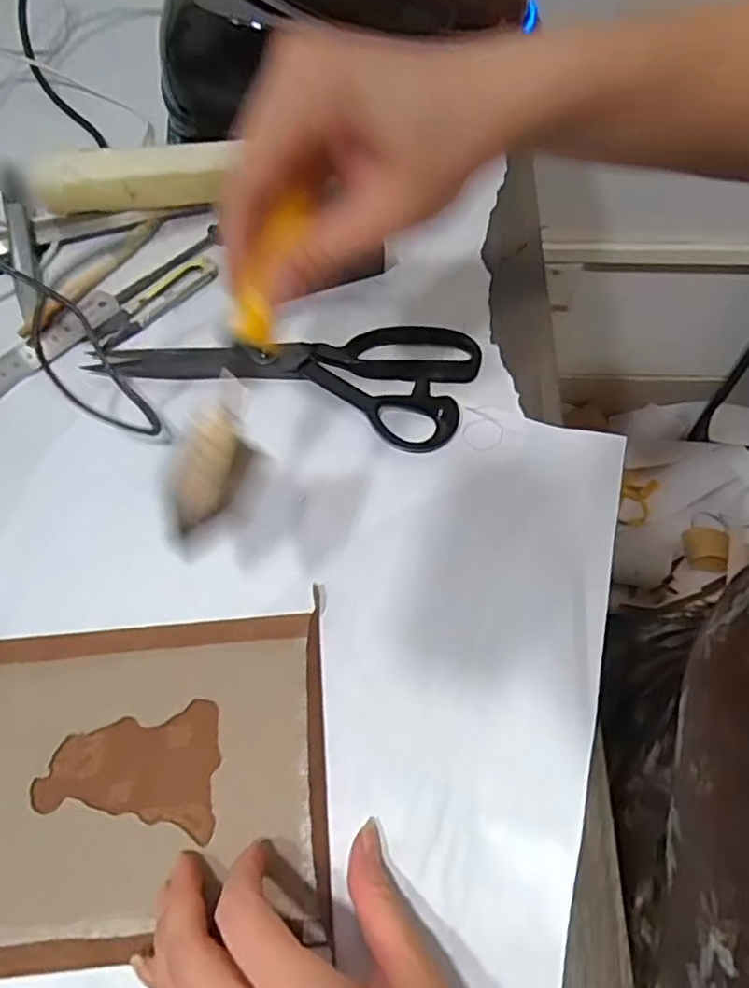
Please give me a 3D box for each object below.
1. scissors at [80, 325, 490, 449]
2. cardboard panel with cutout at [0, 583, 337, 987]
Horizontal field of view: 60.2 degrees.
[{"bbox_3d":[-0.055,-0.089,0.423,0.234,0.011,0.089,13,65,7],"label":"scissors"},{"bbox_3d":[-0.120,0.142,0.316,0.193,0.007,0.161,-1,64,0],"label":"cardboard panel with cutout"}]

